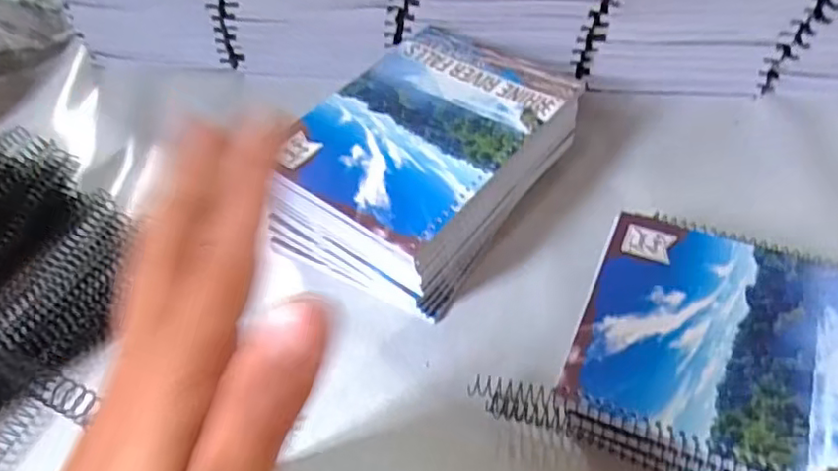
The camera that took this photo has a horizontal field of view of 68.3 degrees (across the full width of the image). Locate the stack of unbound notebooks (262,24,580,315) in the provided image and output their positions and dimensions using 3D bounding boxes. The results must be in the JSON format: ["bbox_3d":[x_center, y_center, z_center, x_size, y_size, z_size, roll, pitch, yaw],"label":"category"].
[{"bbox_3d":[0.002,-0.057,0.467,0.150,0.080,0.210,28,59,25],"label":"stack of unbound notebooks"}]

